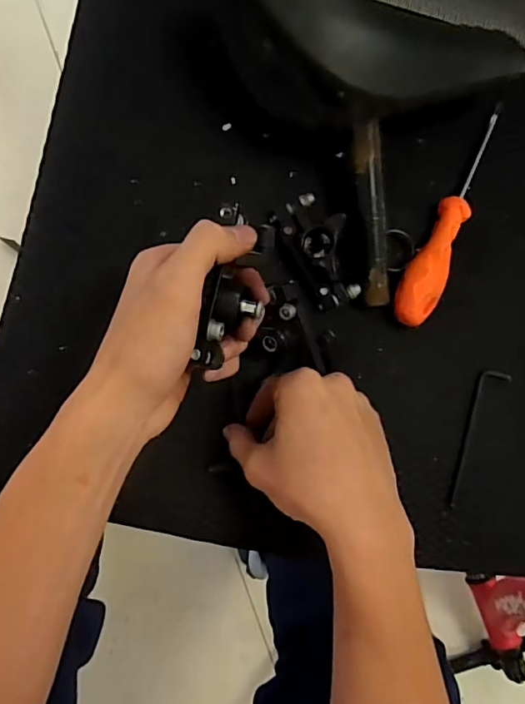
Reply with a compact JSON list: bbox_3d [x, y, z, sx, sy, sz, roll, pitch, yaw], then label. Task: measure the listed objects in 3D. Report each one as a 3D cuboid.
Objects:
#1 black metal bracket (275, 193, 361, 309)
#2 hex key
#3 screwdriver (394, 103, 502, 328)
[{"bbox_3d":[0.042,-0.072,0.382,0.038,0.035,0.080,-29,92,-8],"label":"black metal bracket"},{"bbox_3d":[0.165,0.067,0.407,0.023,0.005,0.109,18,86,-7],"label":"hex key"},{"bbox_3d":[0.146,-0.110,0.401,0.029,0.035,0.193,25,85,-6],"label":"screwdriver"}]

